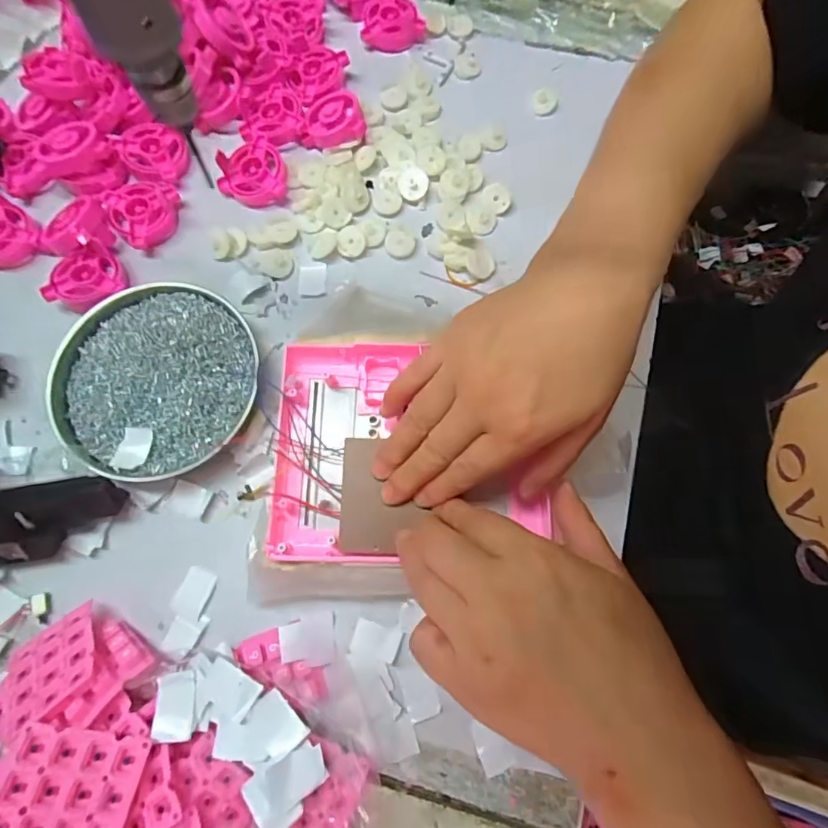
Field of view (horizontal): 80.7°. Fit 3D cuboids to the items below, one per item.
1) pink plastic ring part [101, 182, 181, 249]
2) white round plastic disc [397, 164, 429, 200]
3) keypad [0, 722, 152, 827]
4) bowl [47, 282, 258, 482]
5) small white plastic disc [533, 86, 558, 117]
[{"bbox_3d":[-0.205,-0.155,0.372,0.053,0.012,0.050,-24,76,-7],"label":"pink plastic ring part"},{"bbox_3d":[-0.001,-0.181,0.380,0.023,0.007,0.023,0,74,0],"label":"white round plastic disc"},{"bbox_3d":[-0.165,0.180,0.232,0.058,0.005,0.050,17,55,-13],"label":"keypad"},{"bbox_3d":[-0.177,-0.025,0.331,0.125,0.024,0.134,0,74,0],"label":"bowl"},{"bbox_3d":[0.111,-0.263,0.408,0.020,0.006,0.025,-2,74,-1],"label":"small white plastic disc"}]

